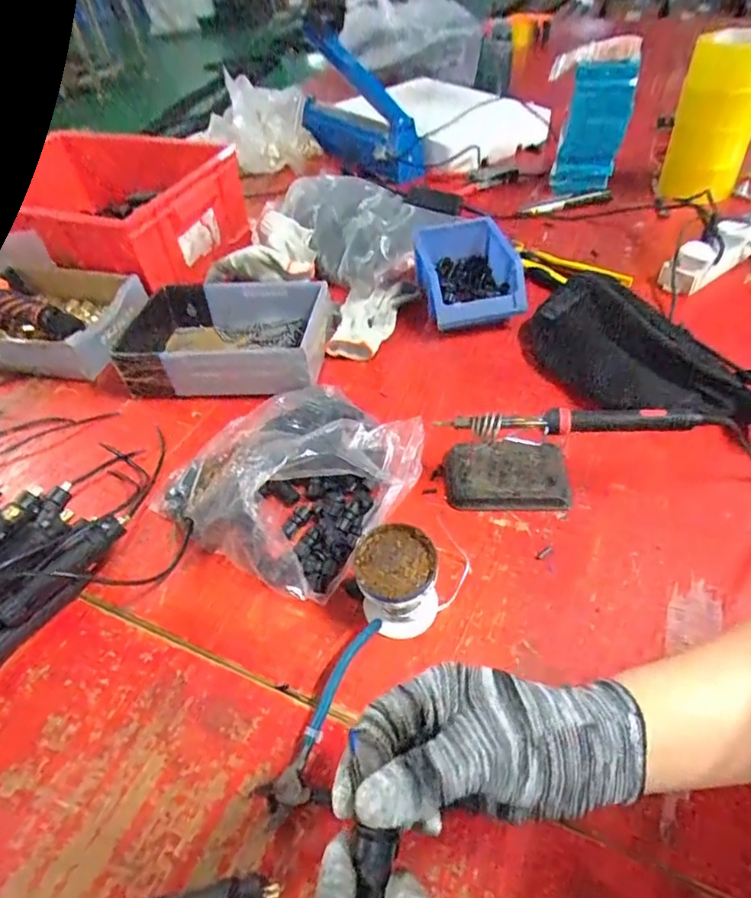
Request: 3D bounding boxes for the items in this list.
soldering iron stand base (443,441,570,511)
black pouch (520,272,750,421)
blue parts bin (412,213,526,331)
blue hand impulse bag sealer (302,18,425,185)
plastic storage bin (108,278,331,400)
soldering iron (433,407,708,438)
[{"bbox_3d":[0.134,0.026,0.552,0.121,0.021,0.078,0,48,6],"label":"soldering iron stand base"},{"bbox_3d":[0.286,-0.110,0.599,0.258,0.091,0.109,24,55,25],"label":"black pouch"},{"bbox_3d":[0.127,-0.247,0.757,0.123,0.078,0.192,-9,48,-2],"label":"blue parts bin"},{"bbox_3d":[-0.041,-0.699,1.085,0.082,0.191,0.376,-27,51,-18],"label":"blue hand impulse bag sealer"},{"bbox_3d":[-0.213,-0.151,0.713,0.285,0.068,0.173,0,48,6],"label":"plastic storage bin"},{"bbox_3d":[0.173,-0.025,0.492,0.224,0.029,0.020,2,48,7],"label":"soldering iron"}]

